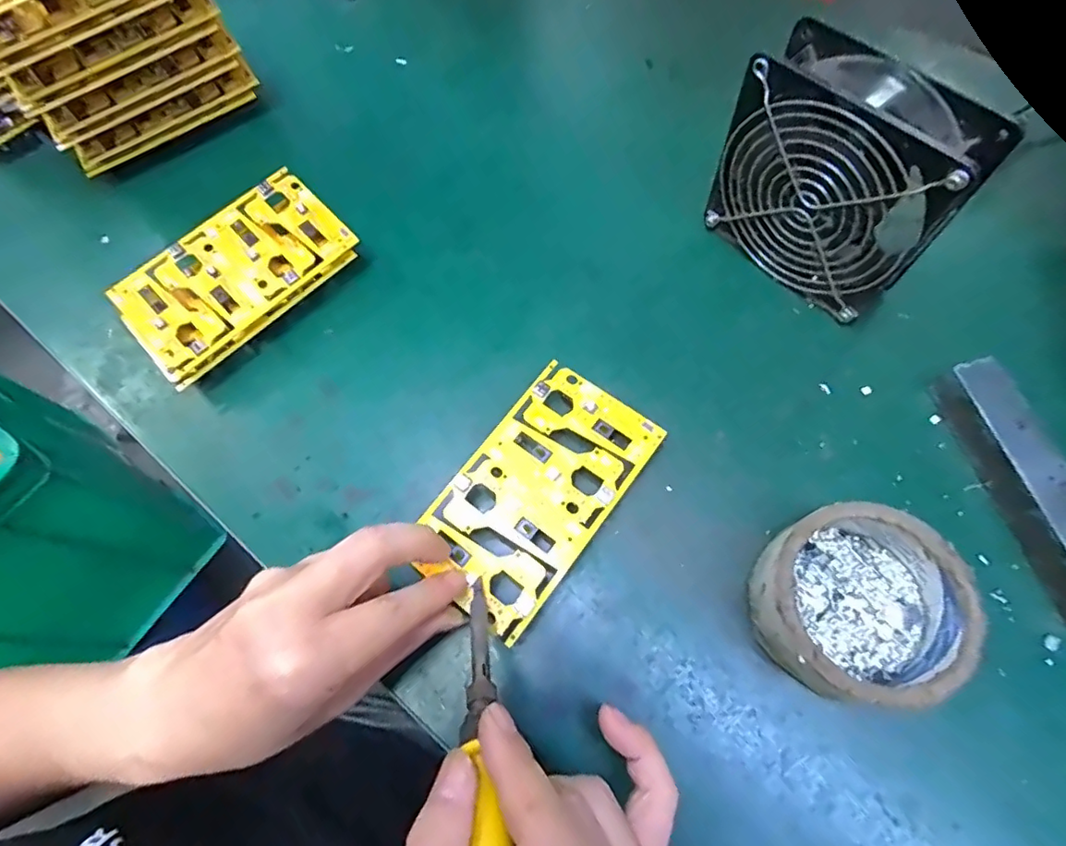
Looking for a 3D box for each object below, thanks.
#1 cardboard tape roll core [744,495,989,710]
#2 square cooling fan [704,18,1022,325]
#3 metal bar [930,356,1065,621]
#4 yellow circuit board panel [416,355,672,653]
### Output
[{"bbox_3d":[0.152,0.084,0.259,0.086,0.042,0.083,-29,68,-8],"label":"cardboard tape roll core"},{"bbox_3d":[0.165,-0.131,0.306,0.045,0.117,0.118,-41,70,-12],"label":"square cooling fan"},{"bbox_3d":[0.256,0.034,0.282,0.029,0.027,0.137,-14,67,-1],"label":"metal bar"},{"bbox_3d":[0.002,0.036,0.297,0.078,0.005,0.136,36,74,15],"label":"yellow circuit board panel"}]

